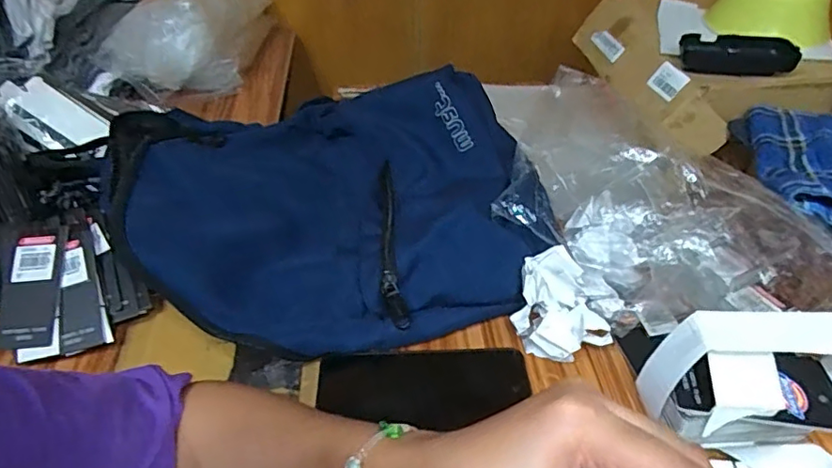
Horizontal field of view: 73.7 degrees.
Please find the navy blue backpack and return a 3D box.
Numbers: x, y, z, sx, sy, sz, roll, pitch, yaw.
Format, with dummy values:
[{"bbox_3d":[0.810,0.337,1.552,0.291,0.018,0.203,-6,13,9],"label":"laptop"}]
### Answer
[{"bbox_3d":[-0.099,-0.038,0.559,0.379,0.077,0.333,-7,44,-9],"label":"navy blue backpack"}]

